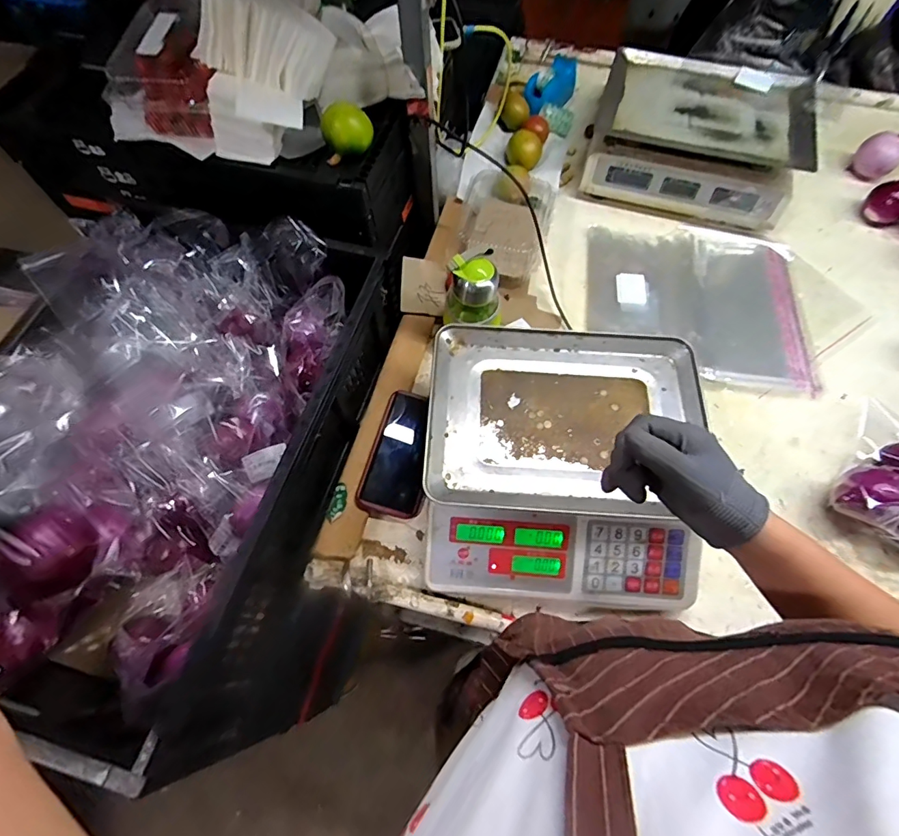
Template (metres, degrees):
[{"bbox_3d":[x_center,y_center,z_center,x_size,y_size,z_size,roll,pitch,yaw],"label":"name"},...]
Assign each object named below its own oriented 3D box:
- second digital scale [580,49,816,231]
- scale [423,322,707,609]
[{"bbox_3d":[0.447,-0.510,0.856,0.352,0.114,0.291,17,66,9],"label":"second digital scale"},{"bbox_3d":[0.137,0.050,0.570,0.325,0.092,0.324,4,65,3],"label":"scale"}]

